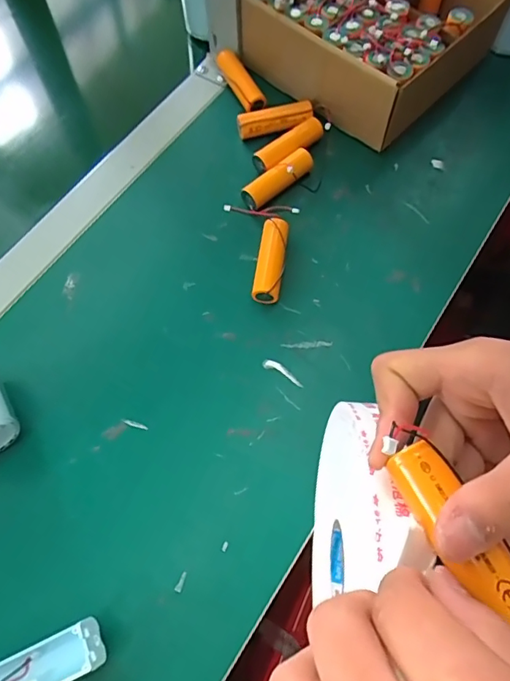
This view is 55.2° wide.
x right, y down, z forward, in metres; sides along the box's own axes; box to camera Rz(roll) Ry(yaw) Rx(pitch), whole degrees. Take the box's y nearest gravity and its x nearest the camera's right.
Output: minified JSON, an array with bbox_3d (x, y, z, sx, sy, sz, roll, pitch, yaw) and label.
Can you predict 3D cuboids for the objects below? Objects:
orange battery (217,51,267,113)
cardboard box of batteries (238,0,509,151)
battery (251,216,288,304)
[{"bbox_3d":[-0.013,-0.256,0.483,0.023,0.022,0.076,-24,70,-10],"label":"orange battery"},{"bbox_3d":[0.115,-0.310,0.476,0.184,0.077,0.210,39,72,14],"label":"cardboard box of batteries"},{"bbox_3d":[0.014,-0.066,0.409,0.022,0.023,0.072,8,68,2],"label":"battery"}]

